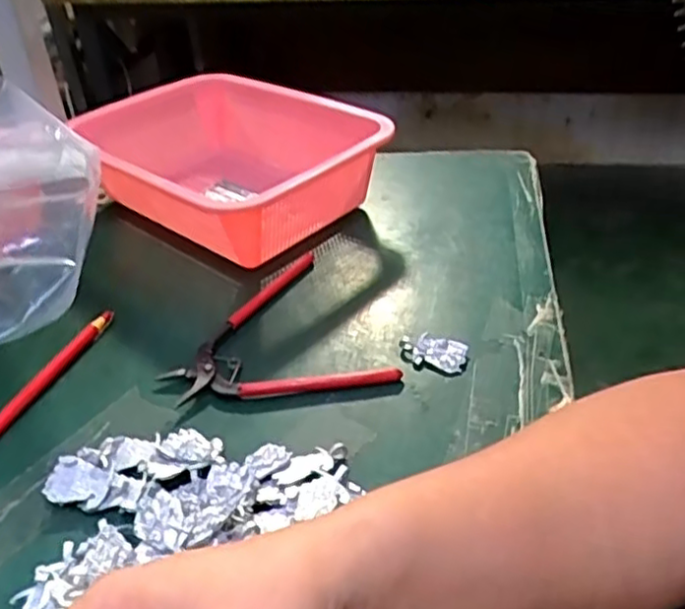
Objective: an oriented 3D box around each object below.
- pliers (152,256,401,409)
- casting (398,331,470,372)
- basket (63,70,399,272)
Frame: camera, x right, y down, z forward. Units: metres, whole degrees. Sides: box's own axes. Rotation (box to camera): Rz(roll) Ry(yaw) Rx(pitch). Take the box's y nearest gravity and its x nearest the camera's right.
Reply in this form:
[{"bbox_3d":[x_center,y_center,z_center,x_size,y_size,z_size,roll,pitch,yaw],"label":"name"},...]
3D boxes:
[{"bbox_3d":[-0.045,0.011,0.481,0.146,0.010,0.146,-7,36,-2],"label":"pliers"},{"bbox_3d":[0.059,0.029,0.447,0.043,0.008,0.024,15,41,25],"label":"casting"},{"bbox_3d":[-0.111,-0.125,0.614,0.189,0.080,0.267,-33,44,-32],"label":"basket"}]

